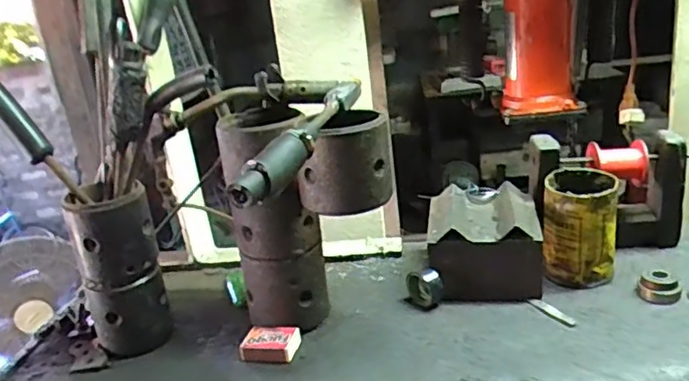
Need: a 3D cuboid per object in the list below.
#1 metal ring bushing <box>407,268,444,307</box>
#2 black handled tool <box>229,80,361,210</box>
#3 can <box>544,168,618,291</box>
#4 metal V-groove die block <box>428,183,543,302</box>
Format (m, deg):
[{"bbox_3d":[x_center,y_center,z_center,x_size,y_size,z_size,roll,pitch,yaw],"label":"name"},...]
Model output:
[{"bbox_3d":[0.088,0.105,0.651,0.023,0.039,0.040,-18,22,-25],"label":"metal ring bushing"},{"bbox_3d":[-0.030,-0.048,0.490,0.023,0.033,0.256,-1,21,18],"label":"black handled tool"},{"bbox_3d":[0.261,0.042,0.653,0.072,0.118,0.072,2,22,25],"label":"can"},{"bbox_3d":[0.159,0.061,0.670,0.115,0.095,0.108,-3,20,13],"label":"metal V-groove die block"}]

